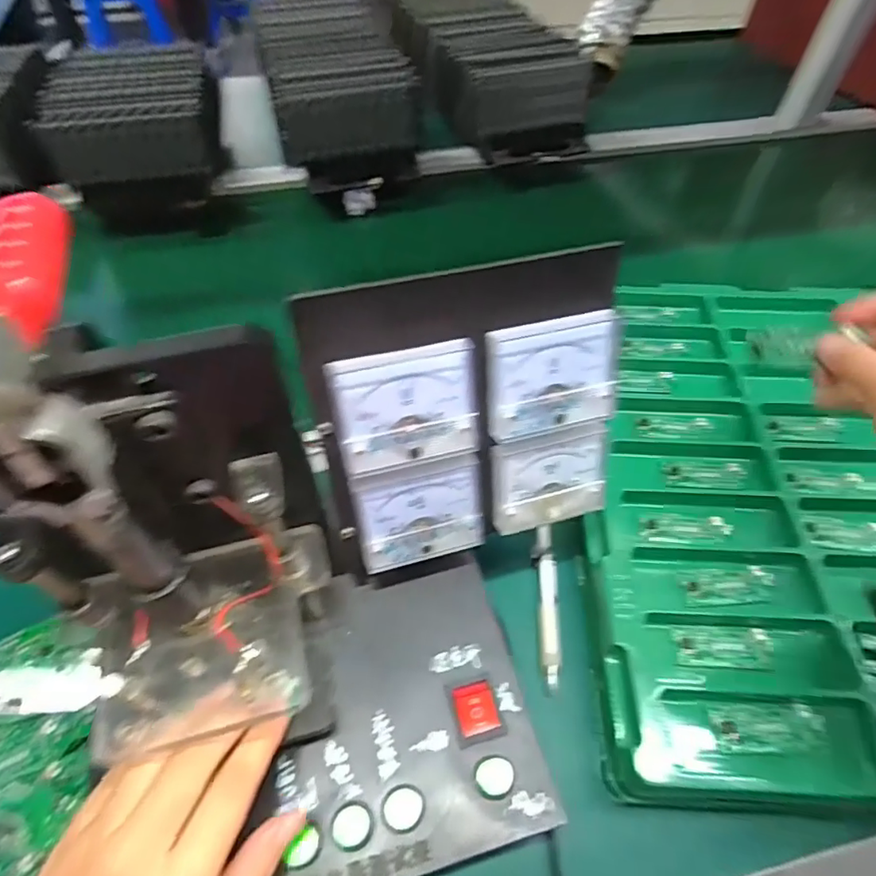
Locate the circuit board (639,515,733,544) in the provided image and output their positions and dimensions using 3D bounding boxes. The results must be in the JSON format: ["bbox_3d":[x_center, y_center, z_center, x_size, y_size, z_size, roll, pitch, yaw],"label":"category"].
[{"bbox_3d":[0.165,0.061,0.363,0.058,0.006,0.022,3,54,2],"label":"circuit board"}]

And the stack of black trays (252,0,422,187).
[{"bbox_3d":[-0.141,-0.487,0.737,0.177,0.080,0.399,-12,55,-10],"label":"stack of black trays"}]

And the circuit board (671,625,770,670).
[{"bbox_3d":[0.166,0.121,0.316,0.055,0.010,0.024,3,54,1],"label":"circuit board"}]

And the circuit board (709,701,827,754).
[{"bbox_3d":[0.177,0.155,0.293,0.058,0.006,0.022,-3,54,-3],"label":"circuit board"}]

